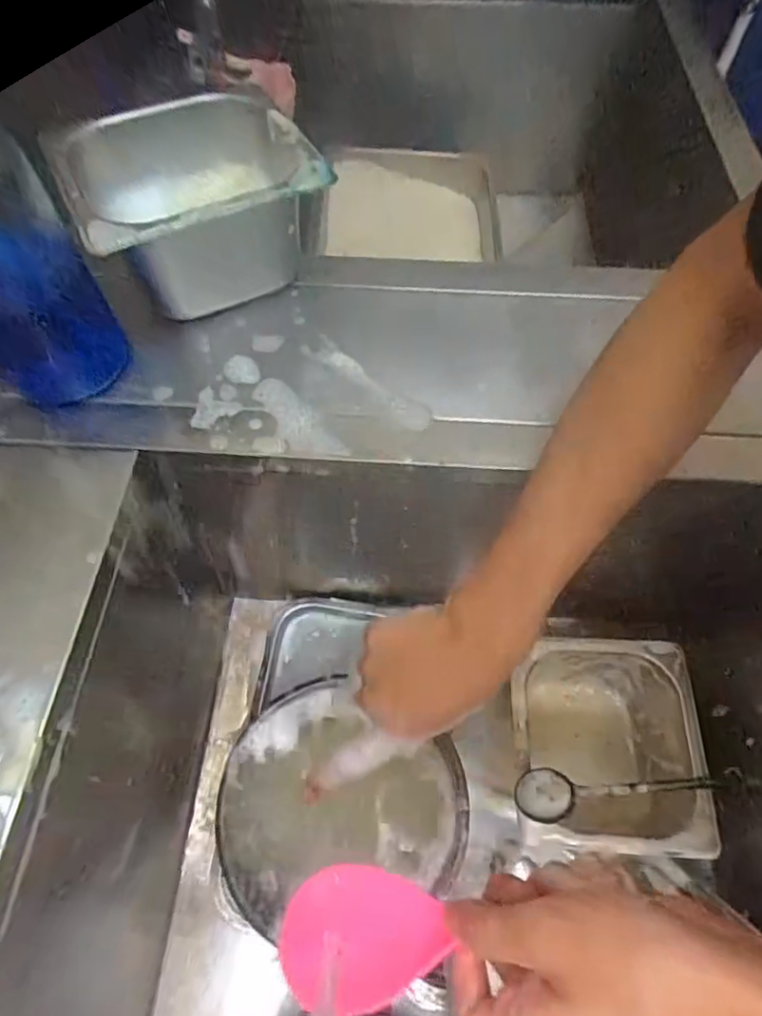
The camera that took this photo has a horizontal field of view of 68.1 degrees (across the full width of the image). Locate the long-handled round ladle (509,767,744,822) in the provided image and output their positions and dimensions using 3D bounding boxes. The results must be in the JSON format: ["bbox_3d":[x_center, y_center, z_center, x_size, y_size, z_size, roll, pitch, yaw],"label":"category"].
[{"bbox_3d":[0.211,0.237,0.478,0.191,0.020,0.039,-4,60,-2],"label":"long-handled round ladle"}]

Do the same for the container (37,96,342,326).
[{"bbox_3d":[-0.144,-0.246,0.466,0.177,0.100,0.175,-24,63,-13],"label":"container"}]

